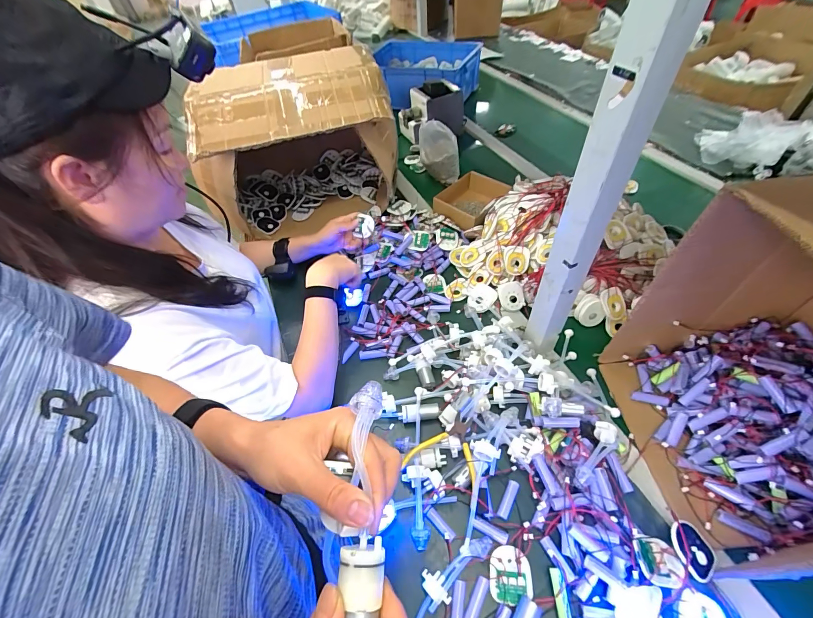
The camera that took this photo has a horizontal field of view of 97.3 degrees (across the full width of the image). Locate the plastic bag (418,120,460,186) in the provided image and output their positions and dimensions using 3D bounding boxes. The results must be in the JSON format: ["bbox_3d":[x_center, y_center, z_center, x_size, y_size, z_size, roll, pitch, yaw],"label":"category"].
[{"bbox_3d":[0.095,-0.446,1.029,0.119,0.152,0.080,6,51,11],"label":"plastic bag"}]

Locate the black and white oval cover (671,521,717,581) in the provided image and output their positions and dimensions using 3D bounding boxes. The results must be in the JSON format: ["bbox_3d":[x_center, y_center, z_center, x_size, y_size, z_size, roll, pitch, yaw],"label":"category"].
[{"bbox_3d":[0.343,0.287,0.428,0.046,0.008,0.058,-22,69,-25],"label":"black and white oval cover"}]

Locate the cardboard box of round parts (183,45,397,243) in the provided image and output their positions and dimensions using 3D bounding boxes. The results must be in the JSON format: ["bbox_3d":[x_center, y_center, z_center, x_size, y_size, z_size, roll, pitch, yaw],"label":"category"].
[{"bbox_3d":[-0.252,-0.399,0.882,0.415,0.299,0.331,-13,50,-5],"label":"cardboard box of round parts"}]

